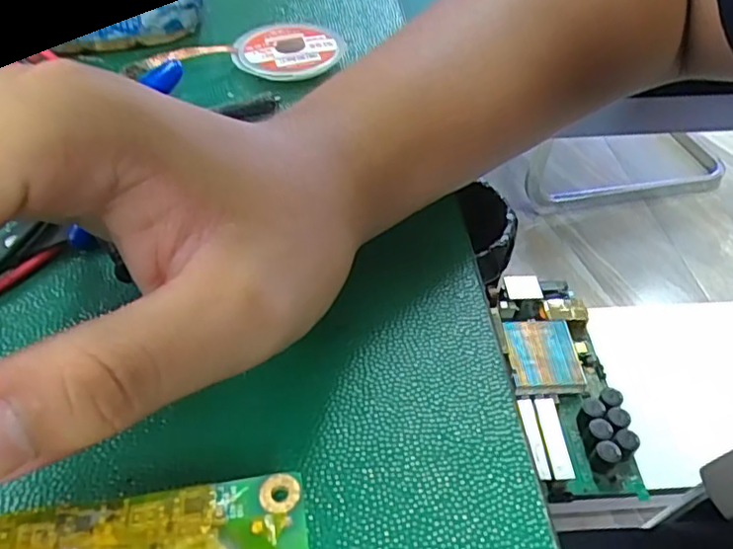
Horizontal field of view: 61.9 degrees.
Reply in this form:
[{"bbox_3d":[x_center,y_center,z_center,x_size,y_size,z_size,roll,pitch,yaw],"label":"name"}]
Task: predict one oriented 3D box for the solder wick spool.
[{"bbox_3d":[-0.037,-0.108,0.294,0.052,0.008,0.048,1,45,0],"label":"solder wick spool"}]

